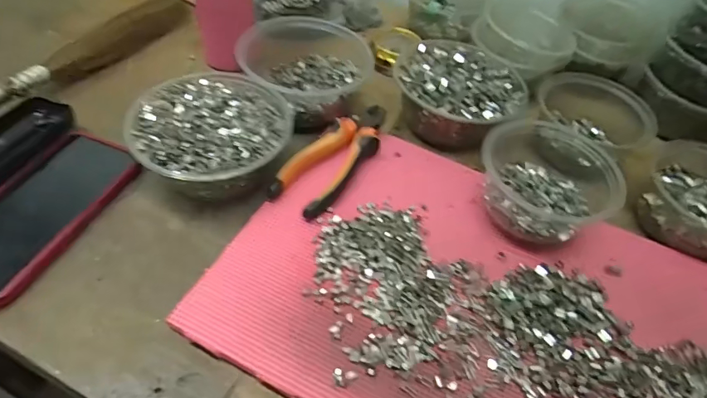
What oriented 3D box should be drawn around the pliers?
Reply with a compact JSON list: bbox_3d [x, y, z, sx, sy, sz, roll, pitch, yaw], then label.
[{"bbox_3d":[-0.015,-0.044,0.437,0.051,0.018,0.145,30,53,15],"label":"pliers"}]

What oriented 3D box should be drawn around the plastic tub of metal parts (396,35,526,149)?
[{"bbox_3d":[0.111,-0.115,0.496,0.132,0.055,0.128,4,51,-5],"label":"plastic tub of metal parts"}]

